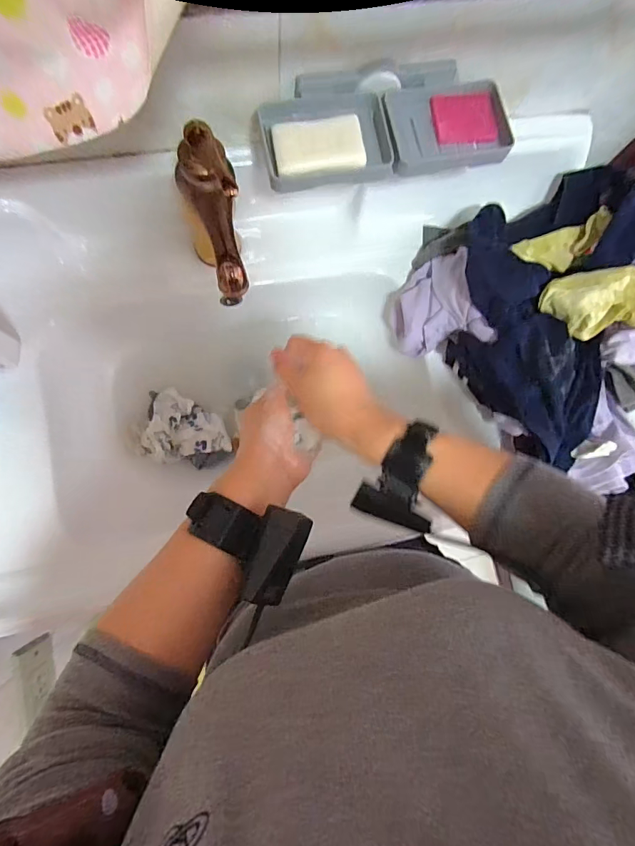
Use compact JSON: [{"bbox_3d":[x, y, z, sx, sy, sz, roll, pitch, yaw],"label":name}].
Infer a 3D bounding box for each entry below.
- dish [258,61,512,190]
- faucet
[{"bbox_3d":[0.074,-0.311,0.451,0.270,0.034,0.106,-11,83,-7],"label":"dish"},{"bbox_3d":[-0.099,-0.201,0.414,0.057,0.086,0.156,-15,84,-8],"label":"faucet"}]

